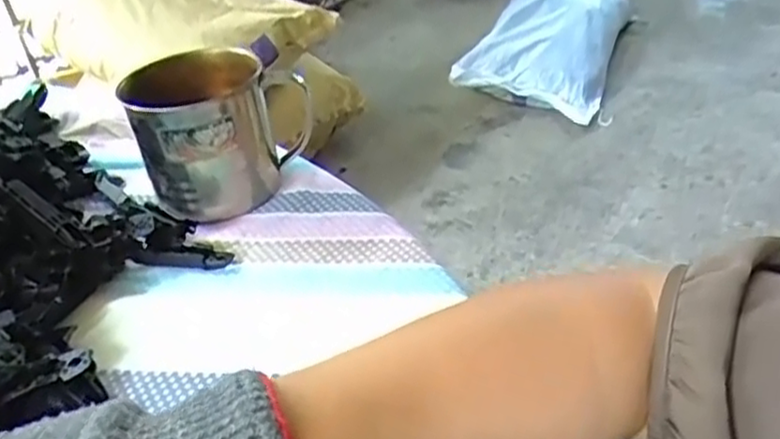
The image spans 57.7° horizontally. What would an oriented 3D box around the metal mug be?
[{"bbox_3d":[-0.111,-0.059,0.473,0.102,0.090,0.084,7,41,17],"label":"metal mug"}]

